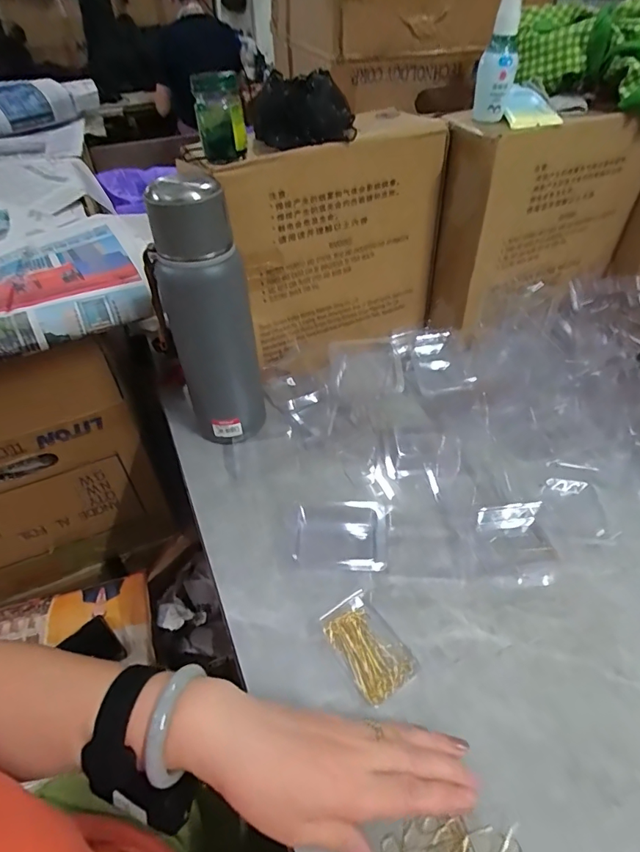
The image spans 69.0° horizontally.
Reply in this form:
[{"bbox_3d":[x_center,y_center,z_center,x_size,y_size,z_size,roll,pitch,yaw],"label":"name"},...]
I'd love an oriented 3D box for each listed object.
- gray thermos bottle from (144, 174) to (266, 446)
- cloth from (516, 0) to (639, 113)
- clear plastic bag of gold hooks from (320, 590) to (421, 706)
[{"bbox_3d":[-0.111,-0.096,0.470,0.089,0.270,0.069,-15,46,-11],"label":"gray thermos bottle"},{"bbox_3d":[0.336,-0.435,0.543,0.218,0.092,0.103,31,52,29],"label":"cloth"},{"bbox_3d":[0.038,0.174,0.371,0.048,0.013,0.075,-26,49,-21],"label":"clear plastic bag of gold hooks"}]

